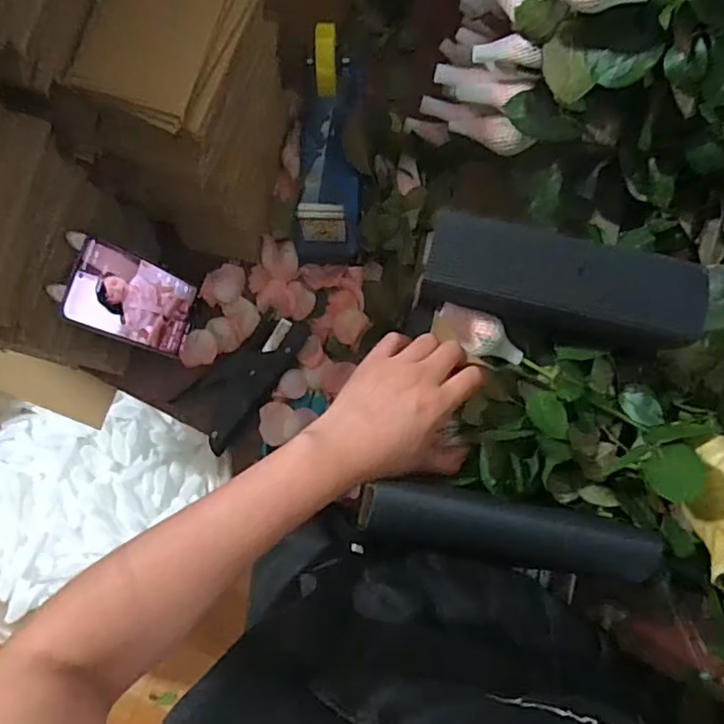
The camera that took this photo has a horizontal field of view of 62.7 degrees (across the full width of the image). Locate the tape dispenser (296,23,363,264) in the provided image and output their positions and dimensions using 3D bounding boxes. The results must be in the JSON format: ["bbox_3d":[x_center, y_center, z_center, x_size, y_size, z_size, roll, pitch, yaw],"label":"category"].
[{"bbox_3d":[-0.032,-0.200,0.569,0.068,0.120,0.184,0,84,-1],"label":"tape dispenser"}]

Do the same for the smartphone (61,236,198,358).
[{"bbox_3d":[-0.204,-0.054,0.538,0.004,0.144,0.074,16,85,24],"label":"smartphone"}]

